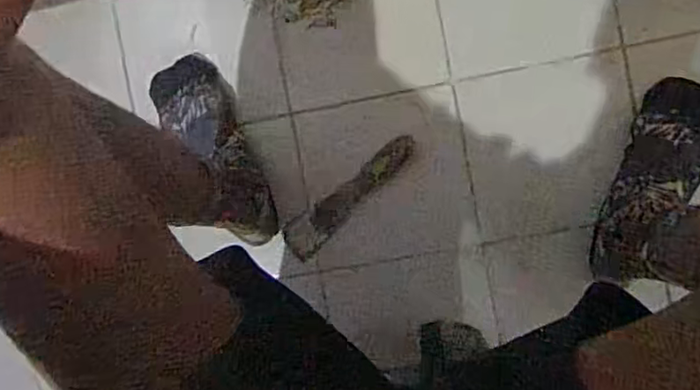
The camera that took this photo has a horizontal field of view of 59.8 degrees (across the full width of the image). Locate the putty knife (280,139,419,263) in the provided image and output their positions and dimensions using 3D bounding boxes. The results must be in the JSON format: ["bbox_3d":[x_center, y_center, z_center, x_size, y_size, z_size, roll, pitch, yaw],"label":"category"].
[{"bbox_3d":[0.000,0.000,0.751,0.198,0.015,0.045,-42,88,7],"label":"putty knife"}]

